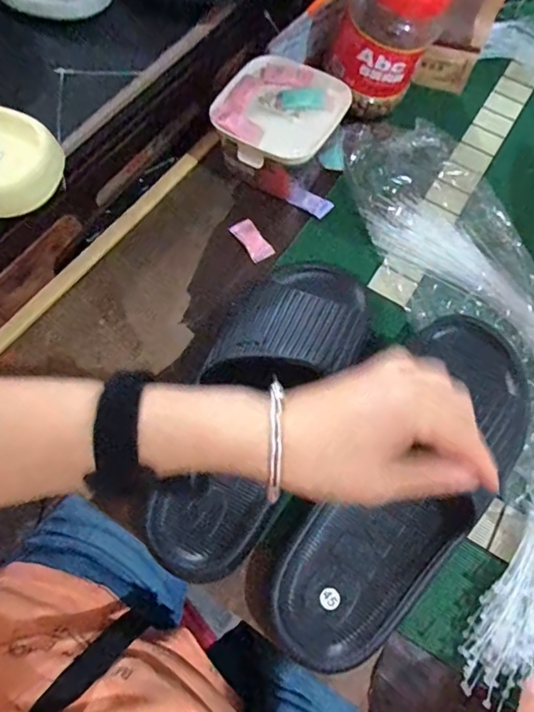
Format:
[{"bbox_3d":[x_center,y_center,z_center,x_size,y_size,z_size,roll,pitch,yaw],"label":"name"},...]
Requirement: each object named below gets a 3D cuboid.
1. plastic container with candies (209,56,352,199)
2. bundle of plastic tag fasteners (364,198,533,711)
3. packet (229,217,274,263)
[{"bbox_3d":[0.010,-0.219,0.477,0.109,0.064,0.114,35,70,10],"label":"plastic container with candies"},{"bbox_3d":[0.180,0.035,0.398,0.125,0.027,0.404,-5,66,-5],"label":"bundle of plastic tag fasteners"},{"bbox_3d":[-0.014,-0.111,0.469,0.022,0.004,0.048,-32,73,-15],"label":"packet"}]

